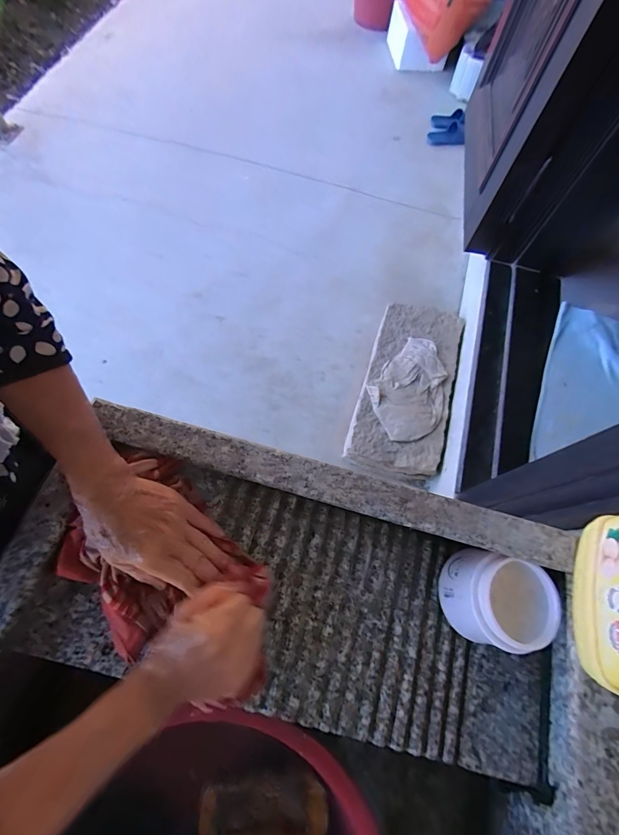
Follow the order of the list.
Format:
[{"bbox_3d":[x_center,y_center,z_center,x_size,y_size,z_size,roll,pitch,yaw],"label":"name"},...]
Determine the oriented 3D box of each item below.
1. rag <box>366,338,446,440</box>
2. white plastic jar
[{"bbox_3d":[0.327,-0.091,1.164,0.225,0.025,0.345,38,71,12],"label":"rag"},{"bbox_3d":[0.199,0.195,0.399,0.095,0.066,0.089,1,68,-3],"label":"white plastic jar"}]

